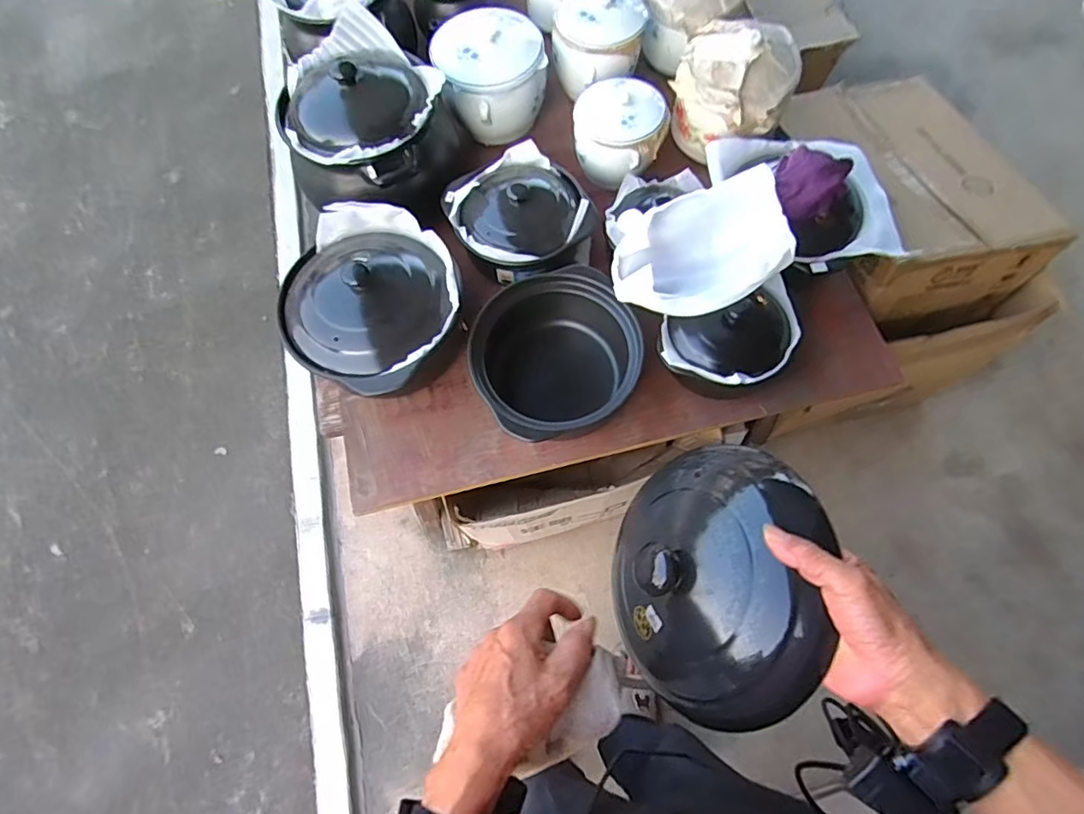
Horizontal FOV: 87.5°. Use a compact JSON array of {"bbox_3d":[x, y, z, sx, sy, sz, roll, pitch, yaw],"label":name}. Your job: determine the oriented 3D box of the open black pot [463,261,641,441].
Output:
[{"bbox_3d":[0.018,-0.076,0.888,0.245,0.120,0.237,0,70,1],"label":"open black pot"}]

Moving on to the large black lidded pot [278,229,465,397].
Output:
[{"bbox_3d":[-0.258,-0.151,0.891,0.267,0.169,0.261,0,70,1],"label":"large black lidded pot"}]

